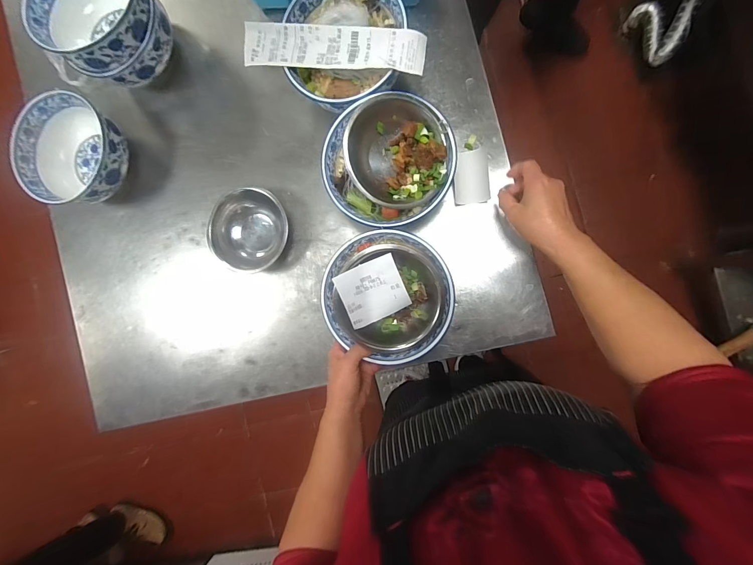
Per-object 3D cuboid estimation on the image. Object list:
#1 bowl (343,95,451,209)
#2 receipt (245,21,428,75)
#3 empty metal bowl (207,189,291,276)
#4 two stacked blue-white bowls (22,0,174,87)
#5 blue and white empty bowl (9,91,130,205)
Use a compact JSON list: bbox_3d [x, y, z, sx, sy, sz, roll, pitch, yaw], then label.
[{"bbox_3d":[0.025,-0.161,0.413,0.137,0.050,0.137,0,92,-10],"label":"bowl"},{"bbox_3d":[-0.059,-0.311,0.434,0.244,0.009,0.054,9,93,5],"label":"receipt"},{"bbox_3d":[-0.198,-0.082,0.519,0.126,0.045,0.124,0,91,10],"label":"empty metal bowl"},{"bbox_3d":[-0.408,-0.400,0.513,0.160,0.116,0.165,39,97,7],"label":"two stacked blue-white bowls"},{"bbox_3d":[-0.489,-0.207,0.545,0.156,0.086,0.157,0,91,10],"label":"blue and white empty bowl"}]

